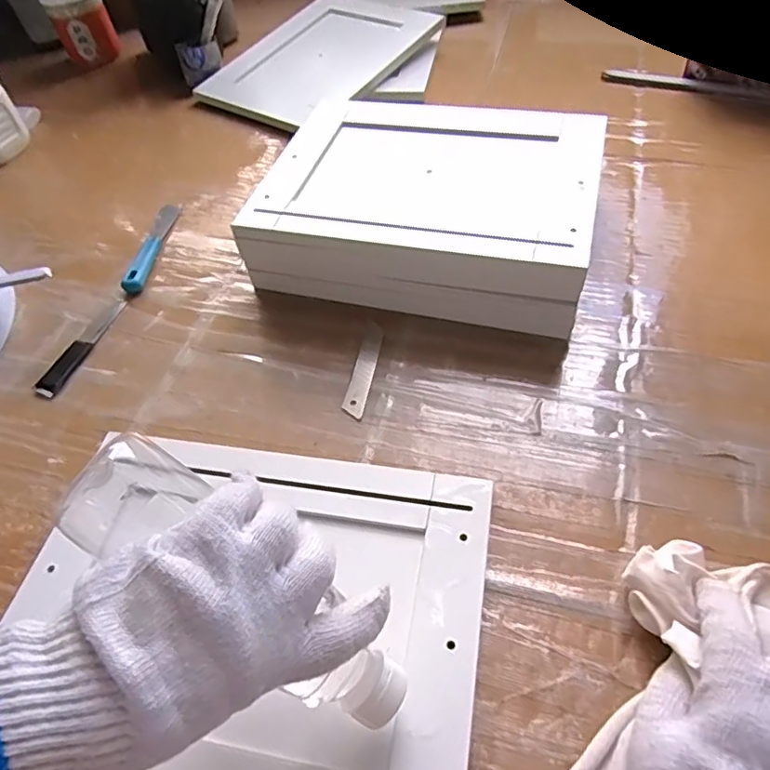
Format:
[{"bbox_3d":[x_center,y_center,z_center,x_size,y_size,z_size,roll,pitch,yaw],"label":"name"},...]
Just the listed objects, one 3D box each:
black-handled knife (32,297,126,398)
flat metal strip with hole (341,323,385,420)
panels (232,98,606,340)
[{"bbox_3d":[-0.270,-0.037,0.515,0.026,0.004,0.115,11,54,14],"label":"black-handled knife"},{"bbox_3d":[-0.016,-0.015,0.474,0.017,0.004,0.097,6,53,11],"label":"flat metal strip with hole"},{"bbox_3d":[0.039,-0.162,0.537,0.291,0.077,0.249,10,54,14],"label":"panels"}]

